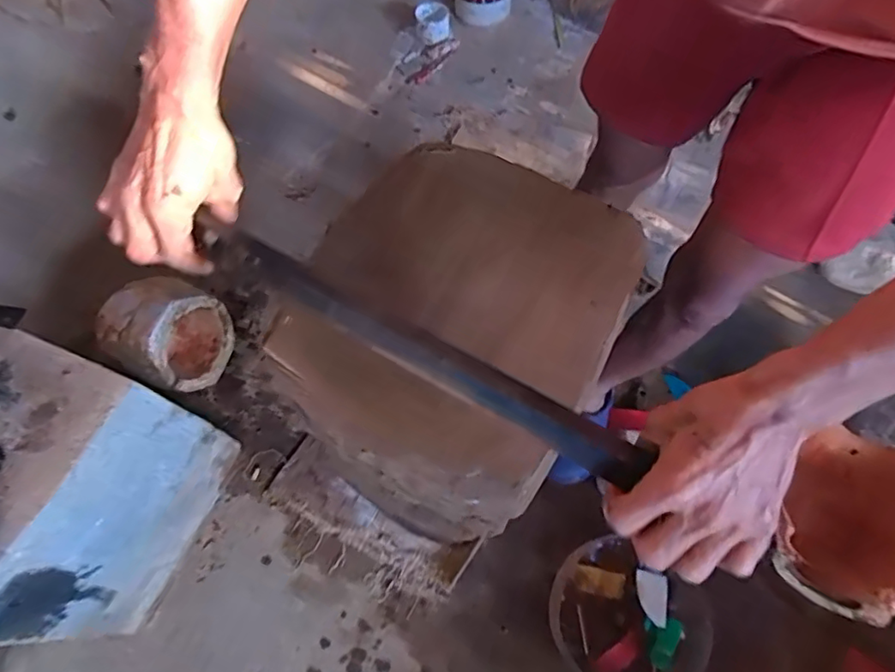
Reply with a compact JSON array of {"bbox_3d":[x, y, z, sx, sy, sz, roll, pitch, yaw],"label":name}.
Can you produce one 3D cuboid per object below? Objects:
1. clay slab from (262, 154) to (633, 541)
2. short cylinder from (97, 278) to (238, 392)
[{"bbox_3d":[0.013,-0.039,0.593,0.319,0.047,0.389,27,71,8],"label":"clay slab"},{"bbox_3d":[-0.574,-0.010,1.114,0.200,0.205,0.196,24,68,13],"label":"short cylinder"}]

